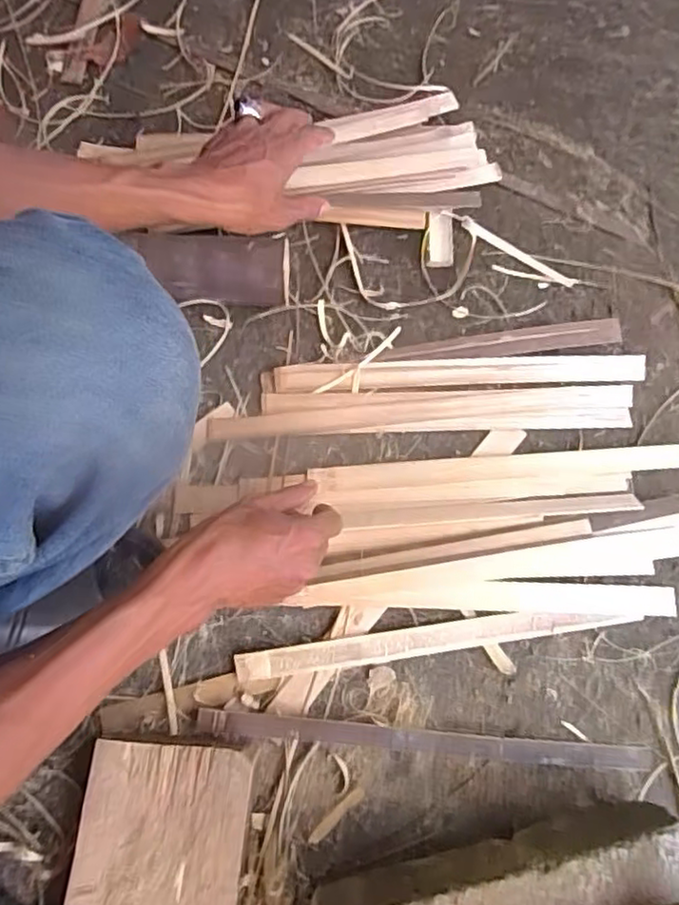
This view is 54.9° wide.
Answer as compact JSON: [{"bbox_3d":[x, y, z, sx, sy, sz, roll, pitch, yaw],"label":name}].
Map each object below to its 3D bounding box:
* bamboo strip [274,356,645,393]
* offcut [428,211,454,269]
[{"bbox_3d":[0.114,-0.076,0.618,0.343,0.004,0.027,-2,79,0],"label":"bamboo strip"},{"bbox_3d":[0.101,-0.212,0.653,0.025,0.006,0.054,2,90,2],"label":"offcut"}]

